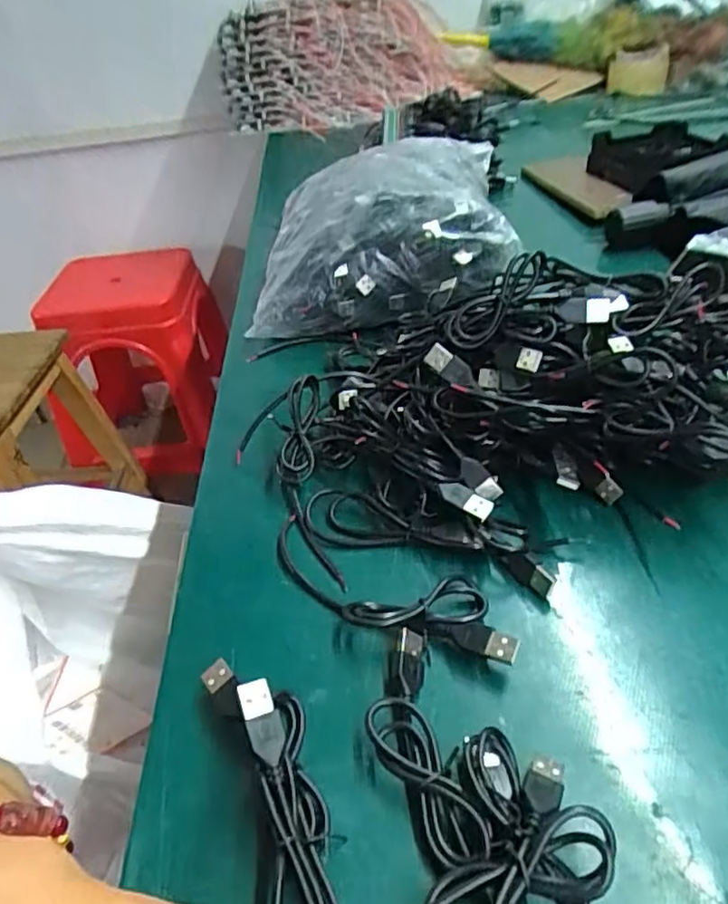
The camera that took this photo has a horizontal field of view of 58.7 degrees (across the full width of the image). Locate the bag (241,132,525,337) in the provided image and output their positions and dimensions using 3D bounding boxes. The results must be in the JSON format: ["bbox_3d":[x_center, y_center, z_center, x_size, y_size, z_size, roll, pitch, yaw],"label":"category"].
[{"bbox_3d":[0.021,-0.230,0.622,0.215,0.089,0.341,-1,39,5],"label":"bag"}]

